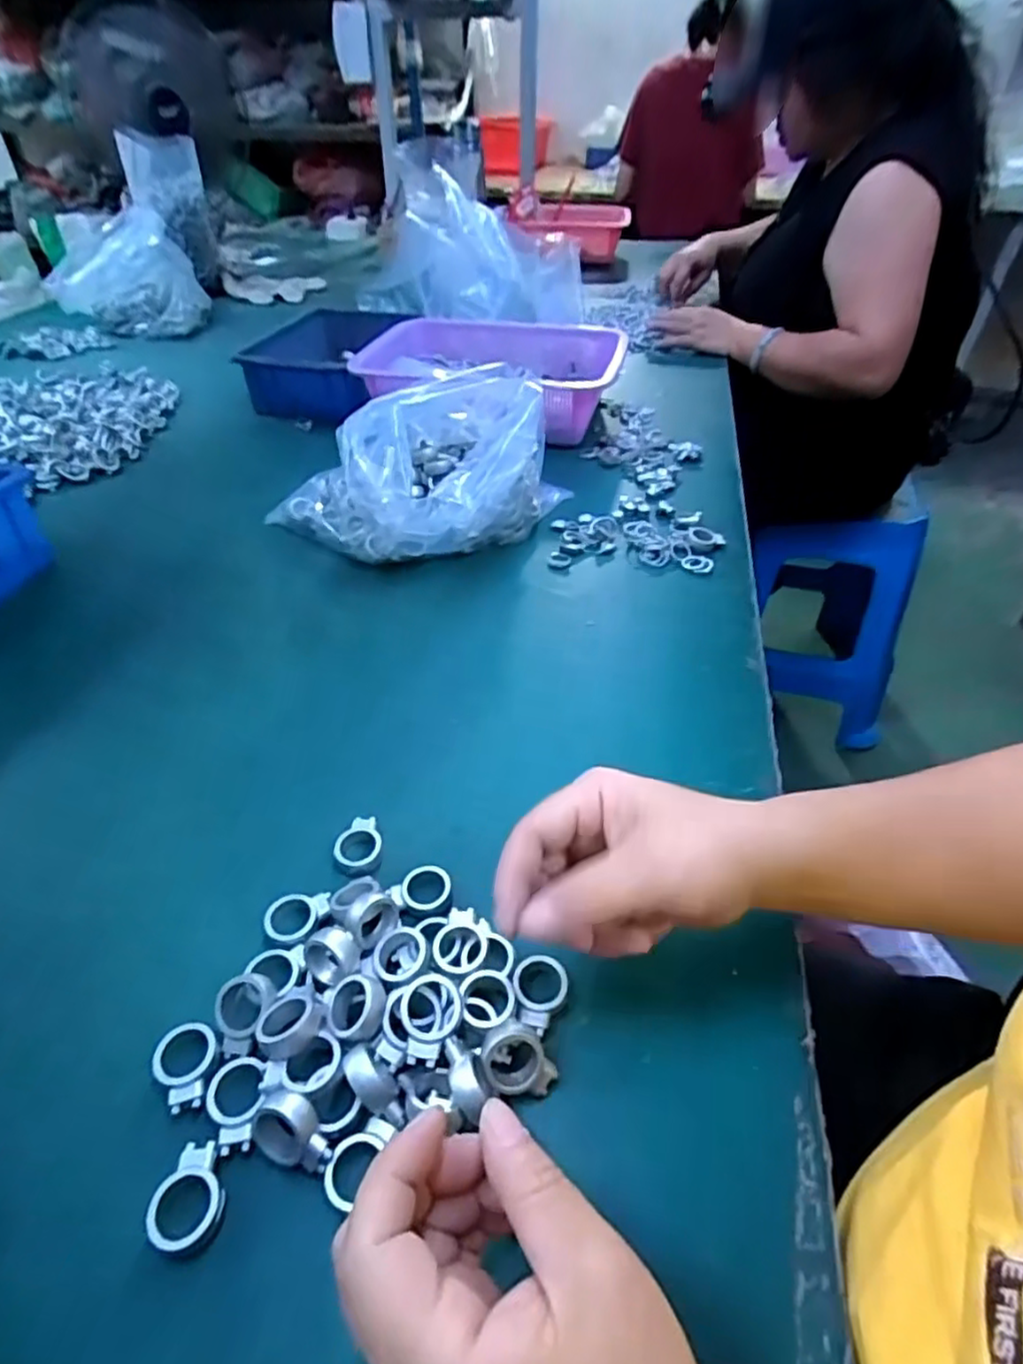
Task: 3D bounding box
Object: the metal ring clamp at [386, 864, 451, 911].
[{"bbox_3d":[-0.046,0.109,0.355,0.027,0.008,0.029,0,42,0],"label":"metal ring clamp"}]

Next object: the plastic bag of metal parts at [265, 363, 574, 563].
[{"bbox_3d":[-0.078,-0.199,0.621,0.264,0.126,0.151,-13,44,-14],"label":"plastic bag of metal parts"}]

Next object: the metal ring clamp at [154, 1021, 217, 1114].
[{"bbox_3d":[-0.141,0.167,0.293,0.023,0.012,0.034,-9,43,-9],"label":"metal ring clamp"}]

